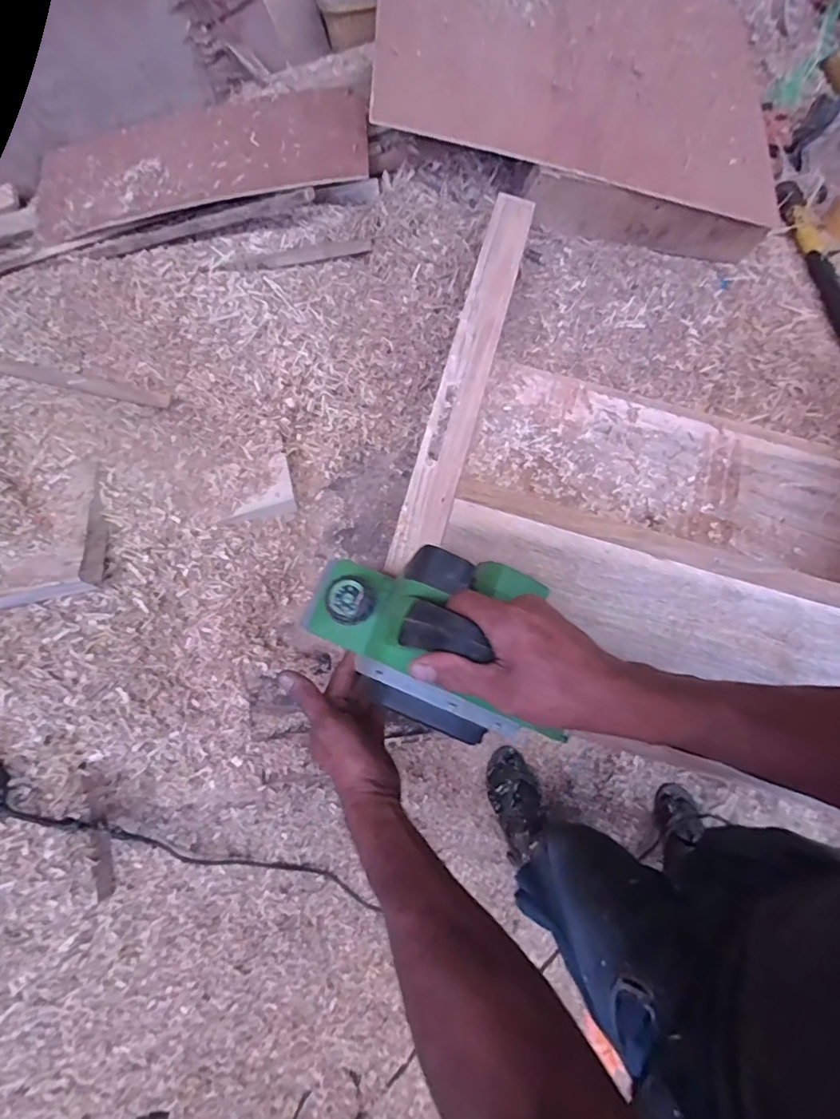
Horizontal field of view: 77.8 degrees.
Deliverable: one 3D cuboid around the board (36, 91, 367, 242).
[{"bbox_3d":[-0.287,-0.513,0.664,0.442,0.018,0.164,-4,79,7],"label":"board"}]

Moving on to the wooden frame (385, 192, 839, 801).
[{"bbox_3d":[0.318,-0.114,0.614,0.602,0.150,0.489,16,71,4],"label":"wooden frame"}]

